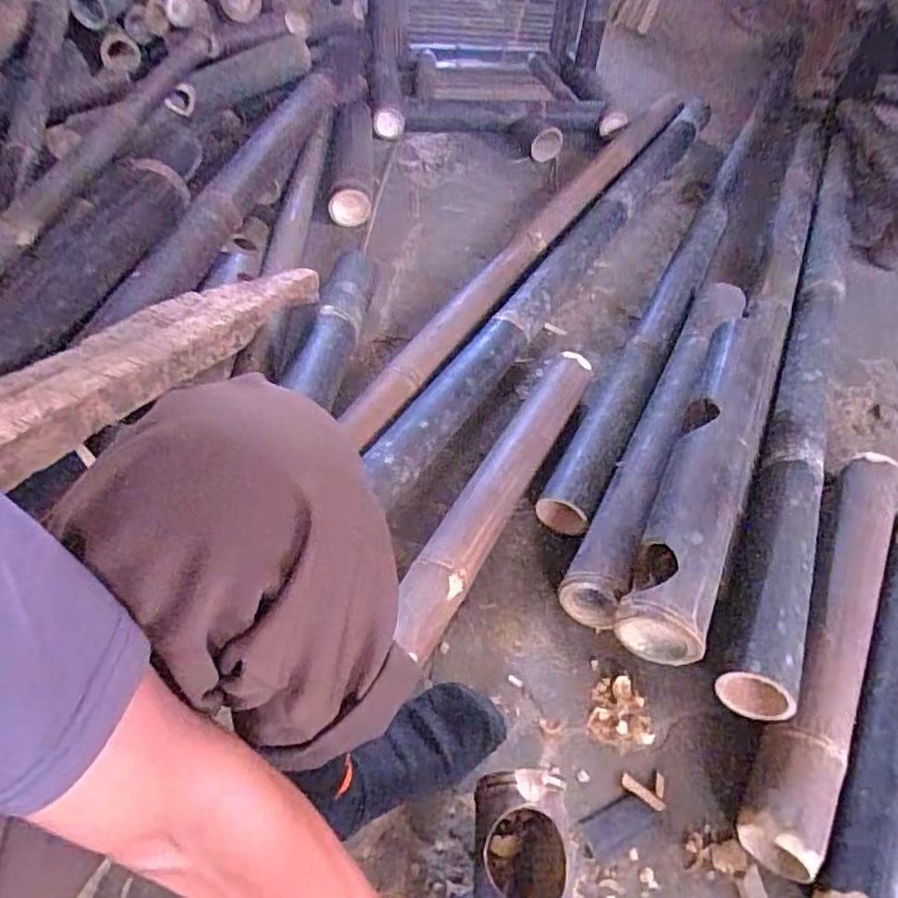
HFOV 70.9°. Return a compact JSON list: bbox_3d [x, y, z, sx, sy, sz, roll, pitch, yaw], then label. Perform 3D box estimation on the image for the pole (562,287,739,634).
[{"bbox_3d":[0.306,-0.047,0.889,0.075,0.089,0.654,24,54,16],"label":"pole"}]

